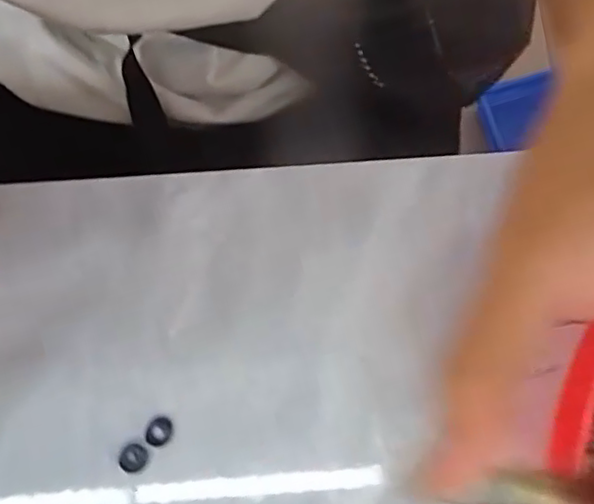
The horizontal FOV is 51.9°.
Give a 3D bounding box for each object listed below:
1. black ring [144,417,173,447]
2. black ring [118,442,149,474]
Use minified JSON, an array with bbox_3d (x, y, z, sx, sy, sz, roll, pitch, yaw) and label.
[{"bbox_3d":[-0.046,0.059,0.200,0.009,0.004,0.009,0,79,-2],"label":"black ring"},{"bbox_3d":[-0.053,0.067,0.197,0.009,0.004,0.009,0,79,-2],"label":"black ring"}]

